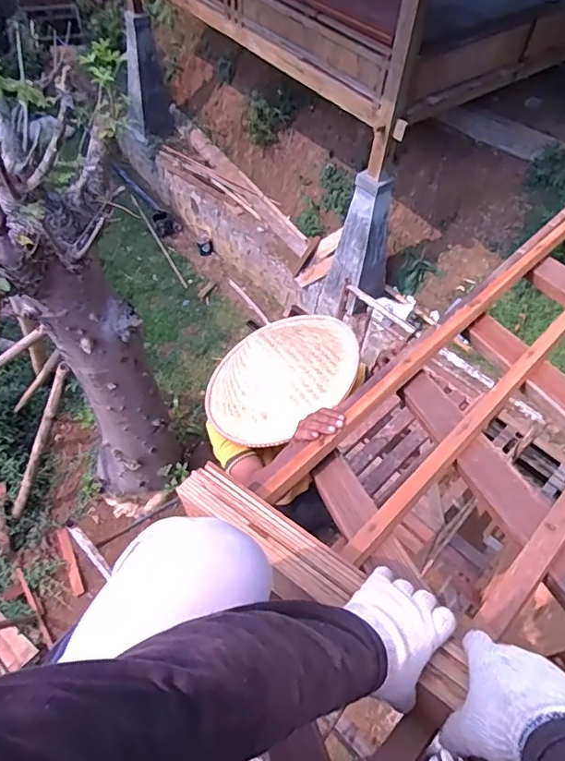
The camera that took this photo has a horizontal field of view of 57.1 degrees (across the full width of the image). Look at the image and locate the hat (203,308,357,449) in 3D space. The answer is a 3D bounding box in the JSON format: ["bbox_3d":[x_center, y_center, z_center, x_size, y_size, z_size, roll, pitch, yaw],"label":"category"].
[{"bbox_3d":[0.006,-0.032,1.352,0.425,0.204,0.356,-32,62,-23],"label":"hat"}]

